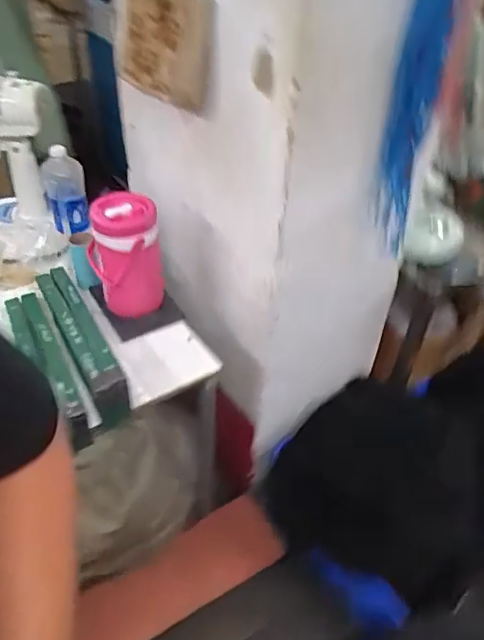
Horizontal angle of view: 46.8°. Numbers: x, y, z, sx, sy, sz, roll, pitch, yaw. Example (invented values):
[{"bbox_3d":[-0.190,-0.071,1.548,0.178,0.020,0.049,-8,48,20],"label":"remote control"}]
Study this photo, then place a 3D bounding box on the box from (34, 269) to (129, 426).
[{"bbox_3d":[-0.345,0.040,1.188,0.076,0.131,0.450,-19,46,-24],"label":"box"}]

